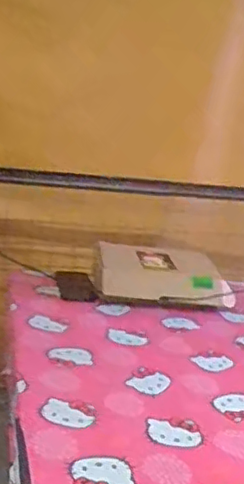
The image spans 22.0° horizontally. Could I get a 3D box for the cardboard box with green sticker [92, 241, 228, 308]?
[{"bbox_3d":[0.082,0.067,1.414,0.286,0.088,0.248,6,15,-5],"label":"cardboard box with green sticker"}]

